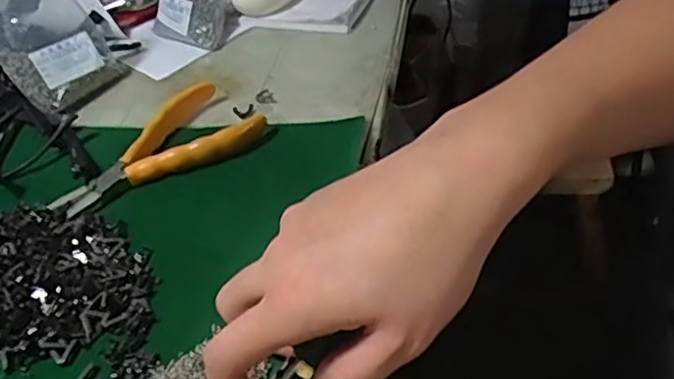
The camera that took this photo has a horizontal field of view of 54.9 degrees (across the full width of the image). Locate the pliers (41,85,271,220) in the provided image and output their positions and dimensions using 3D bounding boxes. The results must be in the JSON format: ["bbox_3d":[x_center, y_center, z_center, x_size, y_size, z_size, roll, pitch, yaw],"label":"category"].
[{"bbox_3d":[-0.125,-0.026,0.438,0.139,0.019,0.077,-31,47,-26],"label":"pliers"}]

